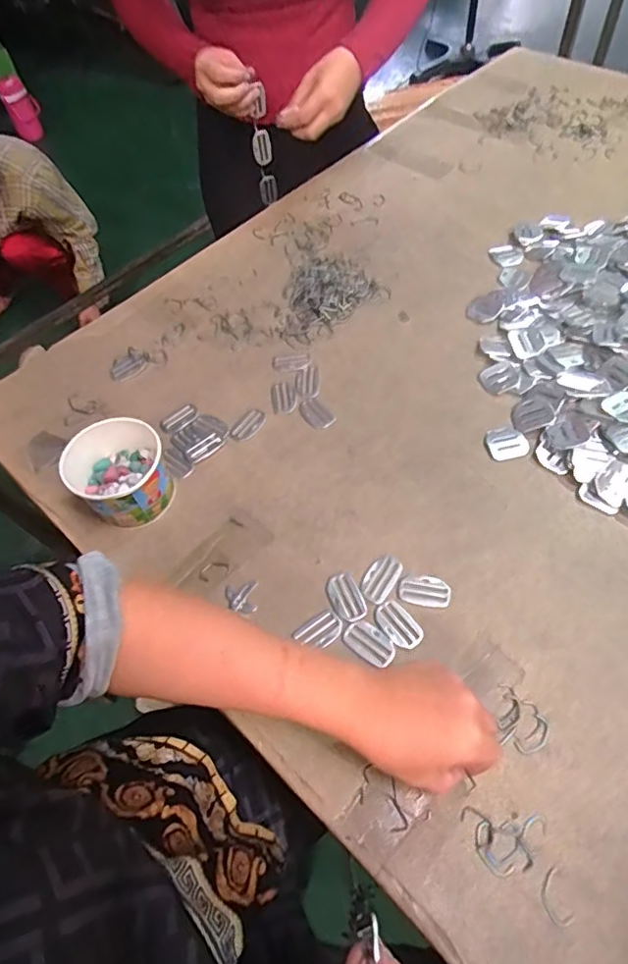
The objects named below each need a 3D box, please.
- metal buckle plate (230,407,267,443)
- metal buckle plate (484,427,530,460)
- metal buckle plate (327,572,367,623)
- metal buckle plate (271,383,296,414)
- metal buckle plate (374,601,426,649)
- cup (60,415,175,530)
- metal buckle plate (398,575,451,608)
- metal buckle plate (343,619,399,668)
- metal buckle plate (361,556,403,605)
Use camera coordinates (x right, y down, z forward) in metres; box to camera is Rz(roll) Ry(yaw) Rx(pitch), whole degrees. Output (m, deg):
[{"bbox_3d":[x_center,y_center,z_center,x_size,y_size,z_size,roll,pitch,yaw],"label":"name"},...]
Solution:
[{"bbox_3d":[-0.070,-0.062,0.594,0.026,0.004,0.043,26,62,21],"label":"metal buckle plate"},{"bbox_3d":[0.199,-0.040,0.565,0.040,0.004,0.038,-9,56,-1],"label":"metal buckle plate"},{"bbox_3d":[0.028,0.102,0.486,0.027,0.004,0.045,-22,57,-9],"label":"metal buckle plate"},{"bbox_3d":[-0.034,-0.095,0.617,0.027,0.006,0.040,-10,56,-1],"label":"metal buckle plate"},{"bbox_3d":[0.074,0.123,0.474,0.028,0.004,0.044,-33,59,-16],"label":"metal buckle plate"},{"bbox_3d":[-0.185,-0.003,0.533,0.085,0.071,0.087,-2,56,4],"label":"cup"},{"bbox_3d":[0.098,0.095,0.486,0.044,0.004,0.026,5,57,9],"label":"metal buckle plate"},{"bbox_3d":[0.048,0.137,0.465,0.045,0.004,0.029,38,67,26],"label":"metal buckle plate"},{"bbox_3d":[0.061,0.086,0.492,0.026,0.004,0.045,24,62,20],"label":"metal buckle plate"}]

